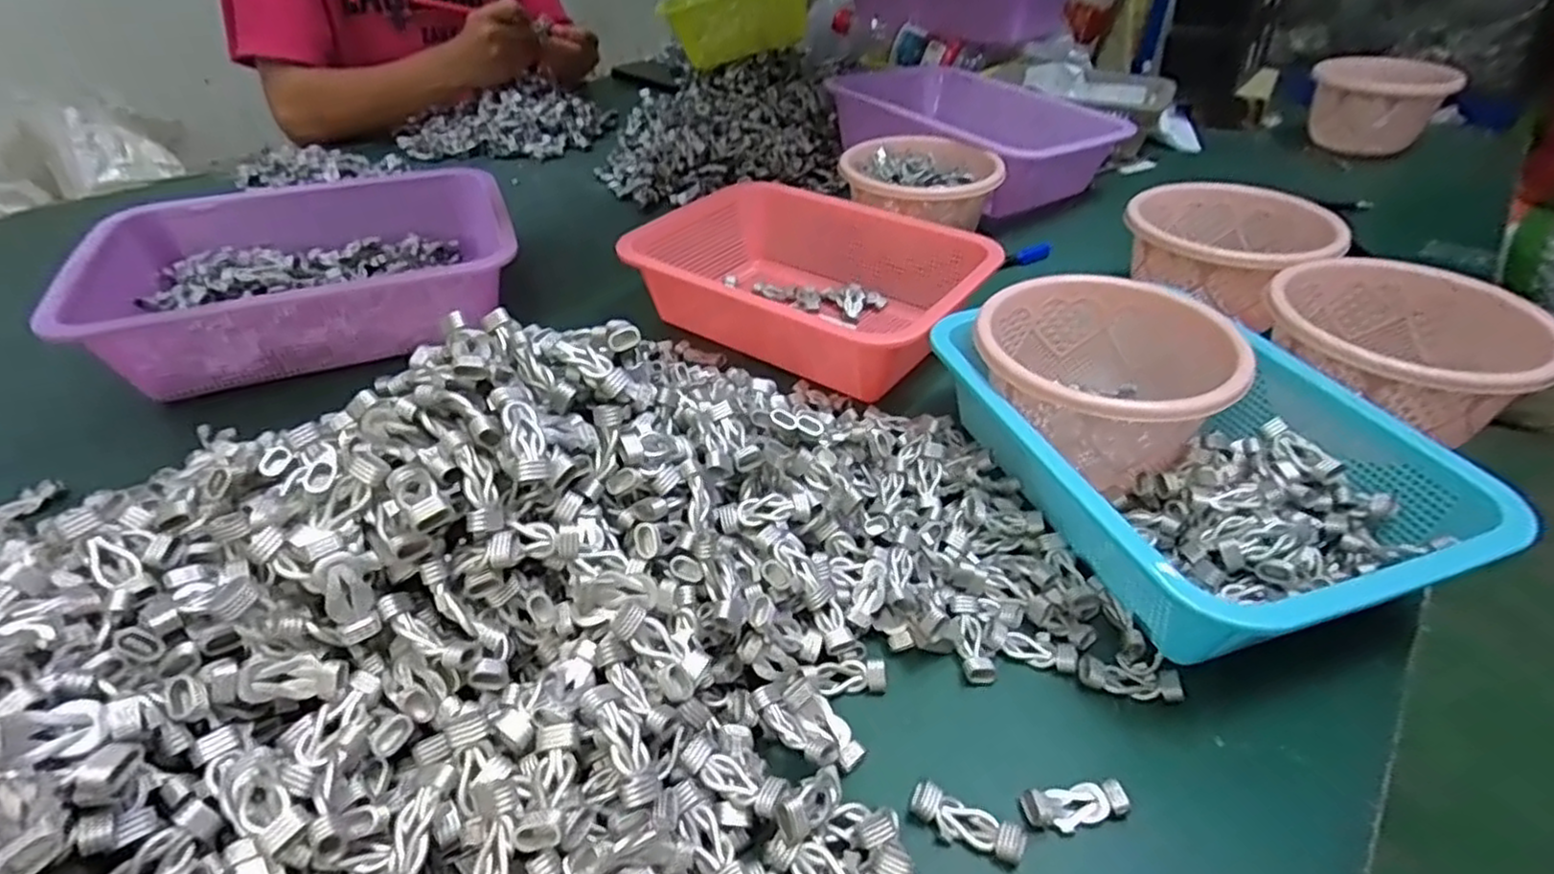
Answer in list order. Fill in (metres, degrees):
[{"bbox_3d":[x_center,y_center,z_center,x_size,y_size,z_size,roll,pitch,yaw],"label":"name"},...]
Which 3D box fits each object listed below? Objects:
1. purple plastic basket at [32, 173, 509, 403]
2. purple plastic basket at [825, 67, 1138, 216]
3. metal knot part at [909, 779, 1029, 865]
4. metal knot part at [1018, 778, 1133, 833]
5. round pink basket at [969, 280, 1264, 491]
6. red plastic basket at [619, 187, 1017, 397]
[{"bbox_3d":[-0.383,-0.144,0.611,0.306,0.067,0.211,-19,43,-22],"label":"purple plastic basket"},{"bbox_3d":[0.217,-0.347,0.834,0.240,0.076,0.312,-16,42,-20],"label":"purple plastic basket"},{"bbox_3d":[0.077,0.156,0.298,0.045,0.007,0.016,19,43,21],"label":"metal knot part"},{"bbox_3d":[0.123,0.152,0.303,0.042,0.009,0.016,-5,40,-7],"label":"metal knot part"},{"bbox_3d":[0.194,-0.034,0.450,0.141,0.080,0.137,0,39,0],"label":"round pink basket"},{"bbox_3d":[0.026,-0.127,0.603,0.270,0.075,0.185,23,45,25],"label":"red plastic basket"}]

